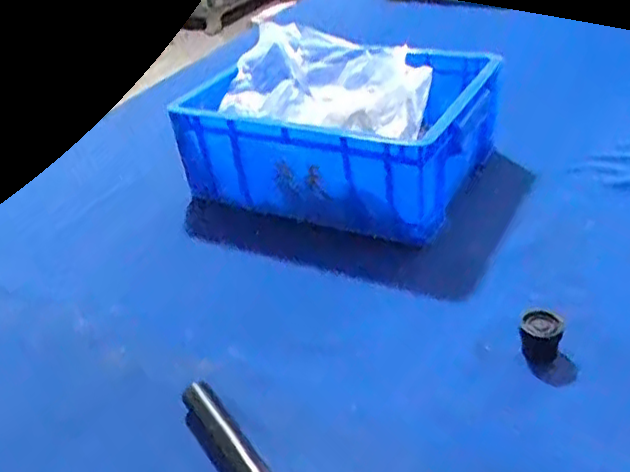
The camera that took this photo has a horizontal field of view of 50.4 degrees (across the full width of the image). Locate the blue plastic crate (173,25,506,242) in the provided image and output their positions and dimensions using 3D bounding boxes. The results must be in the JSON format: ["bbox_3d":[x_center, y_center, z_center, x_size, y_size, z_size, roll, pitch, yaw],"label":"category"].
[{"bbox_3d":[0.026,-0.128,0.808,0.344,0.151,0.211,12,38,27],"label":"blue plastic crate"}]

